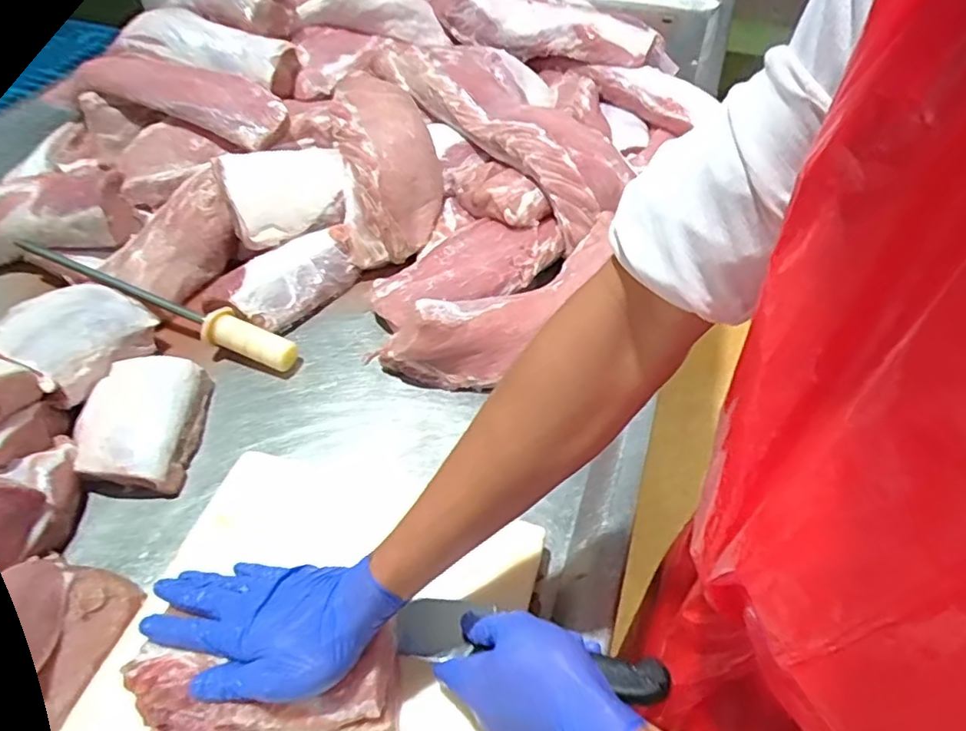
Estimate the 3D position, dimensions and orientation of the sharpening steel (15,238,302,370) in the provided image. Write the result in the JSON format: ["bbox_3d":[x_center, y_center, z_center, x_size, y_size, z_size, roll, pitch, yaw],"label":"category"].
[{"bbox_3d":[-0.407,-0.076,0.737,0.405,0.045,0.048,18,52,14],"label":"sharpening steel"}]

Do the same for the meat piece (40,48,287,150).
[{"bbox_3d":[-0.470,-0.406,0.894,0.420,0.075,0.109,19,53,15],"label":"meat piece"}]

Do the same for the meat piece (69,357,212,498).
[{"bbox_3d":[-0.355,0.060,0.629,0.117,0.049,0.142,0,50,-1],"label":"meat piece"}]

